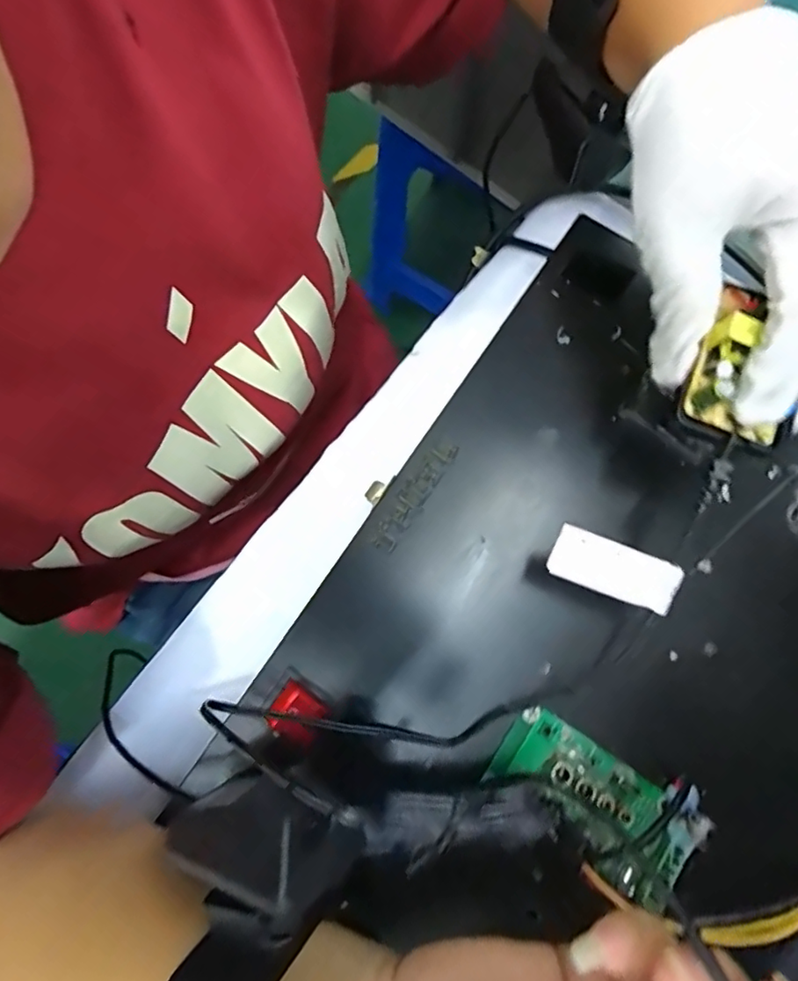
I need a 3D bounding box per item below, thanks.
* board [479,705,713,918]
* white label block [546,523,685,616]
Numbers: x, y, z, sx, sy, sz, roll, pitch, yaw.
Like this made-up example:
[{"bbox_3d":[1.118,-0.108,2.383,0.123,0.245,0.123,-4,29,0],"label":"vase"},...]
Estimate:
[{"bbox_3d":[0.076,0.122,0.229,0.077,0.018,0.044,34,81,6],"label":"board"},{"bbox_3d":[0.081,0.030,0.218,0.046,0.004,0.020,21,95,7],"label":"white label block"}]

